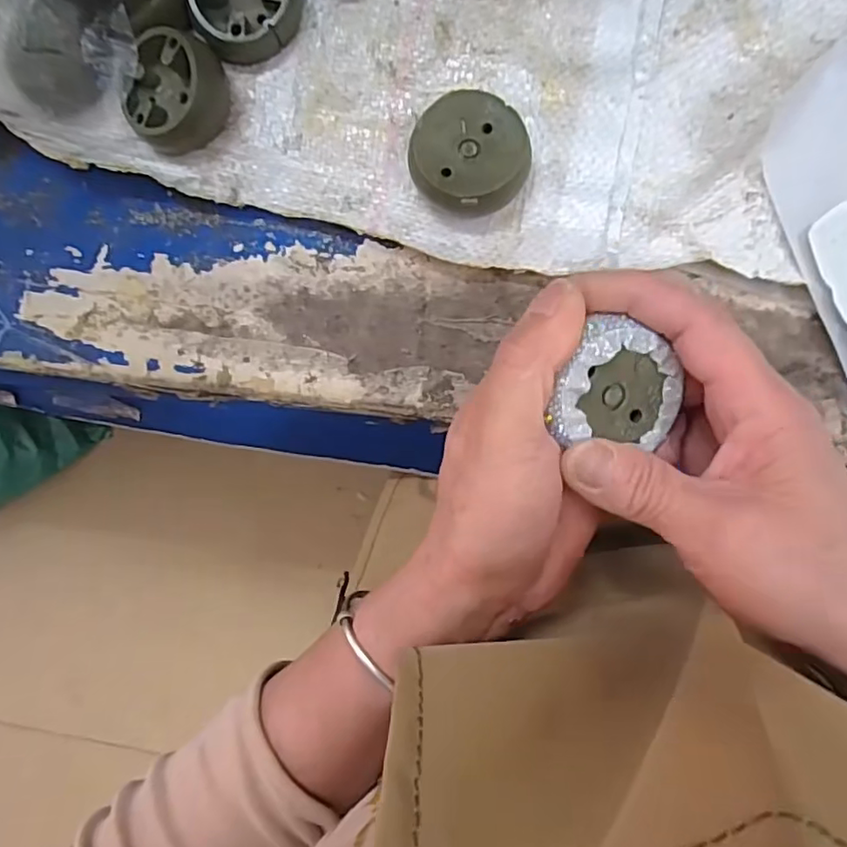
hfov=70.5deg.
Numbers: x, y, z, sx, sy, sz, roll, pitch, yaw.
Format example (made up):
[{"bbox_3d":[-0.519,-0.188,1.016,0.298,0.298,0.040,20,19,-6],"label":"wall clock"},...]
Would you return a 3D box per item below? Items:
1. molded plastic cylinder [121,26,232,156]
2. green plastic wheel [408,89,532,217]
[{"bbox_3d":[-0.121,-0.160,0.289,0.044,0.020,0.052,40,95,6],"label":"molded plastic cylinder"},{"bbox_3d":[0.021,-0.120,0.269,0.050,0.024,0.053,0,90,8],"label":"green plastic wheel"}]

